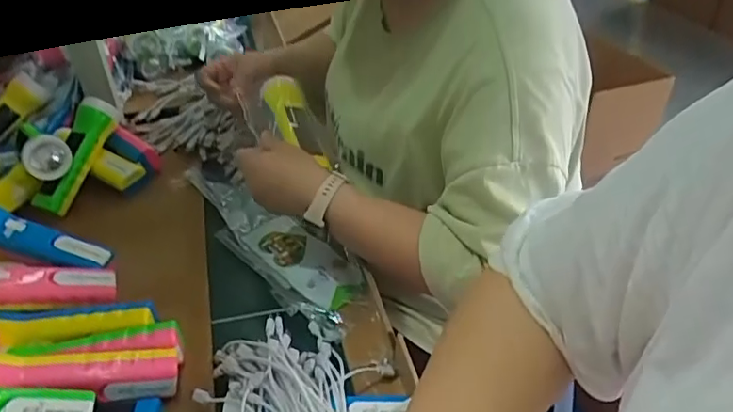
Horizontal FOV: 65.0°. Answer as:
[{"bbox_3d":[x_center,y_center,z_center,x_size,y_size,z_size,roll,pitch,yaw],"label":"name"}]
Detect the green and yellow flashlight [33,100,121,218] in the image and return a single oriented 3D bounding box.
[{"bbox_3d":[-0.384,-0.069,0.763,0.042,0.038,0.165,8,65,13],"label":"green and yellow flashlight"}]

